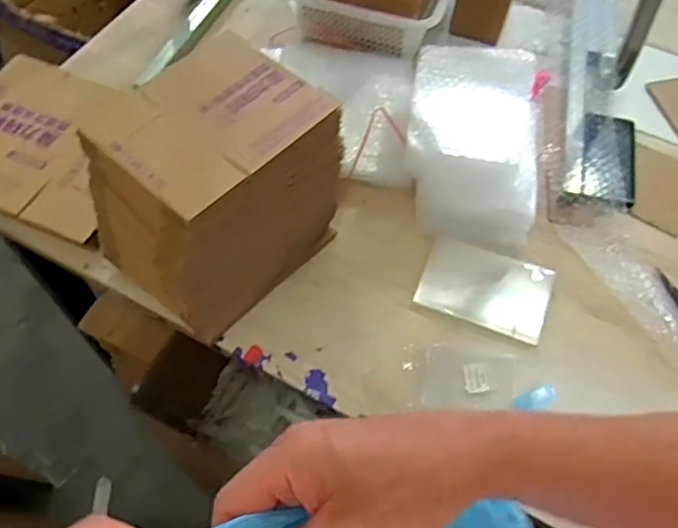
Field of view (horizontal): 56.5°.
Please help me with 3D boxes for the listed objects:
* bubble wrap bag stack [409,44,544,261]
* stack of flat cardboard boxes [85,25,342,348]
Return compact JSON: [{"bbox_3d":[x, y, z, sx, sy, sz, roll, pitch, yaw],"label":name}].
[{"bbox_3d":[0.177,-0.162,0.846,0.177,0.123,0.252,4,59,2],"label":"bubble wrap bag stack"},{"bbox_3d":[-0.151,-0.101,0.754,0.233,0.185,0.253,38,66,20],"label":"stack of flat cardboard boxes"}]

